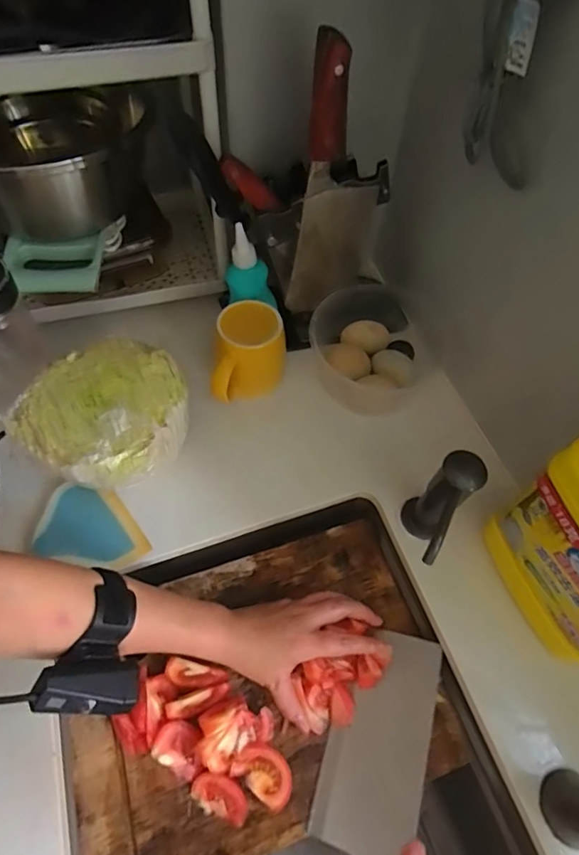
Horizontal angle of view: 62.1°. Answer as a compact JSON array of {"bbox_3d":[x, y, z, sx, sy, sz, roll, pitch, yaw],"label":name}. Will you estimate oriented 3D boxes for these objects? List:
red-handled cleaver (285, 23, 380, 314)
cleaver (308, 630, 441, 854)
[{"bbox_3d":[0.048,-0.240,0.503,0.111,0.282,0.025,-24,64,-12],"label":"red-handled cleaver"},{"bbox_3d":[0.064,0.325,0.407,0.088,0.023,0.287,3,54,28],"label":"cleaver"}]

